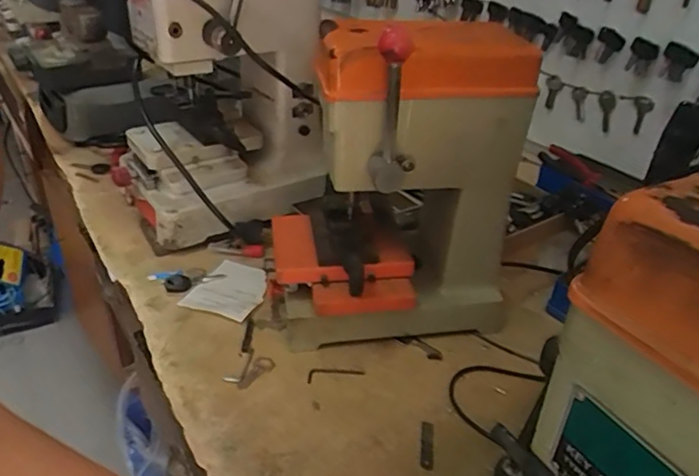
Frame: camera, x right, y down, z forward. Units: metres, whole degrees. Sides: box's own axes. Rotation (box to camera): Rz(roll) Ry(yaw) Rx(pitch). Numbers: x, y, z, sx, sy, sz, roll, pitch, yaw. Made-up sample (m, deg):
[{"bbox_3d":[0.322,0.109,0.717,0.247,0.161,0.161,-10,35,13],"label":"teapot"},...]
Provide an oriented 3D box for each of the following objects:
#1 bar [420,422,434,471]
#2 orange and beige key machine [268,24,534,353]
[{"bbox_3d":[0.067,0.177,0.486,0.010,0.004,0.047,5,33,6],"label":"bar"},{"bbox_3d":[0.041,-0.048,0.568,0.233,0.300,0.151,-8,34,-14],"label":"orange and beige key machine"}]

